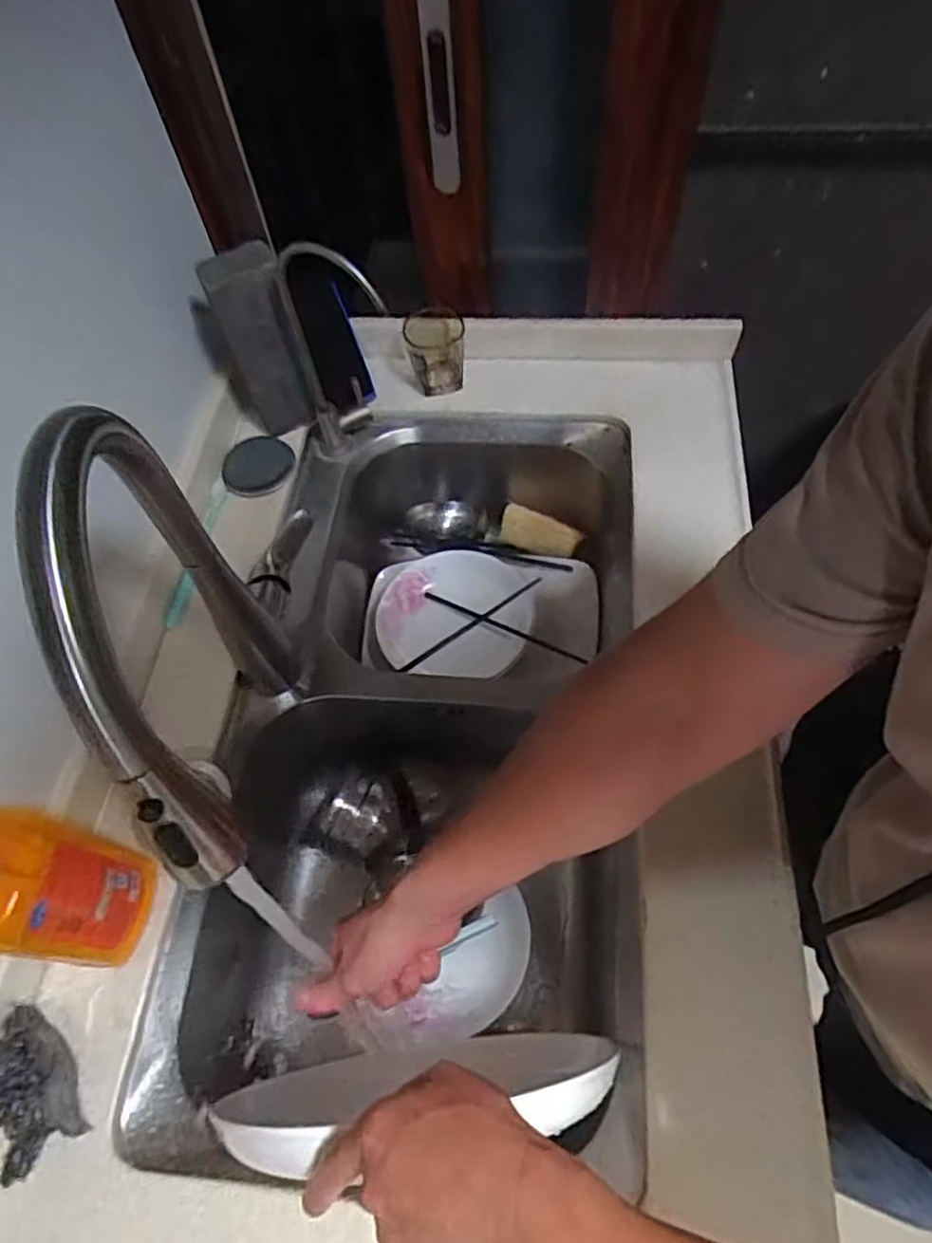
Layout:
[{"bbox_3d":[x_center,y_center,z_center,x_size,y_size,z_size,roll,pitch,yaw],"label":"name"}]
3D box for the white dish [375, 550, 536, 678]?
[{"bbox_3d":[-0.015,-0.007,0.867,0.189,0.061,0.166,-4,61,2],"label":"white dish"}]

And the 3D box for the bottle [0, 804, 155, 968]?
[{"bbox_3d":[-0.295,0.180,0.475,0.049,0.229,0.090,4,62,6],"label":"bottle"}]

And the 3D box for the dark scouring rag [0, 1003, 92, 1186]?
[{"bbox_3d":[-0.337,0.334,0.481,0.075,0.094,0.098,-26,63,-10],"label":"dark scouring rag"}]

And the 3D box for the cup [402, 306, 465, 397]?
[{"bbox_3d":[-0.037,-0.332,0.848,0.069,0.073,0.066,-2,61,3],"label":"cup"}]

